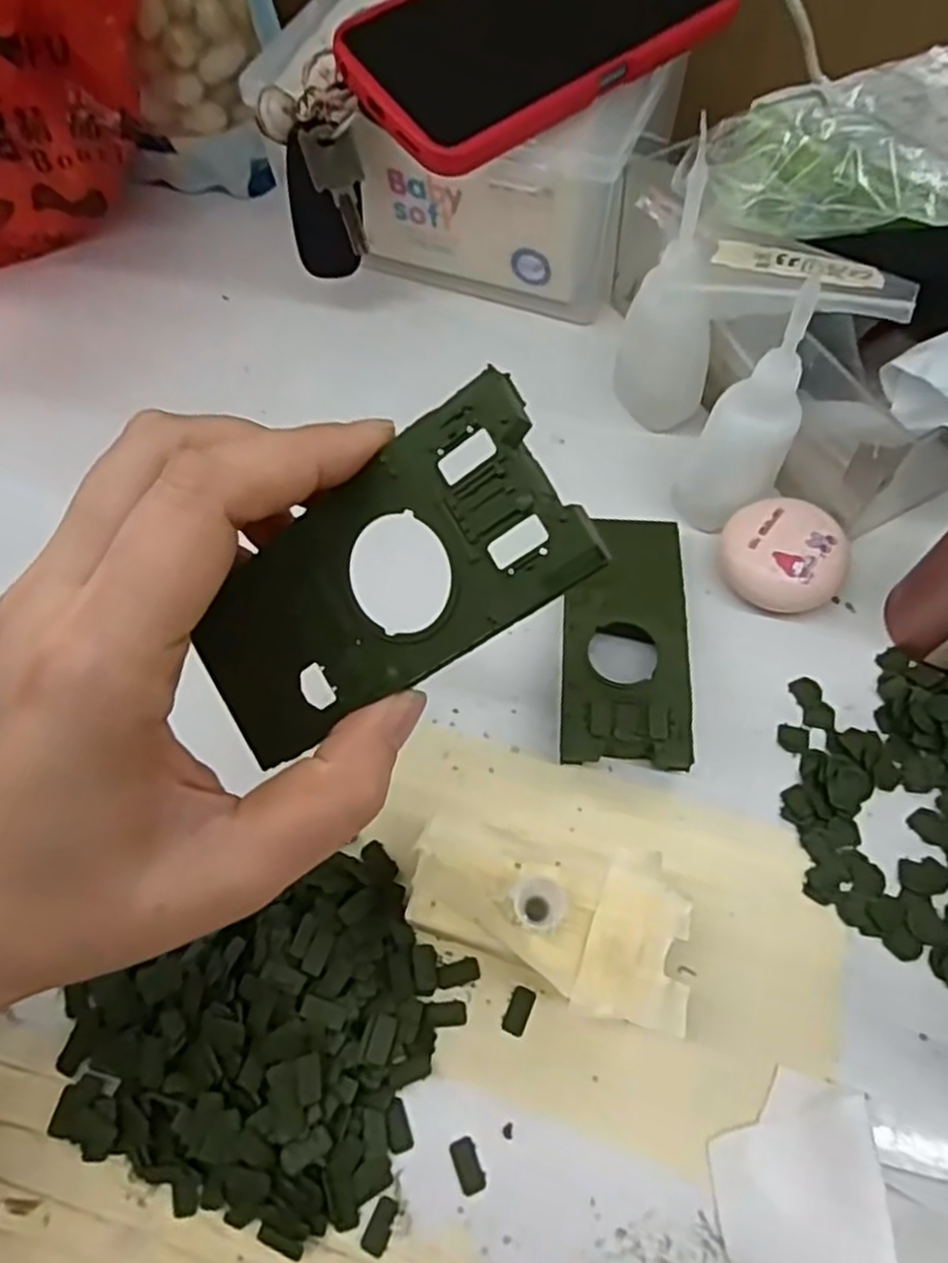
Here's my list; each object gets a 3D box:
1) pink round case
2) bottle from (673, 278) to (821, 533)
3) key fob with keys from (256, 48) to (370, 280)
[{"bbox_3d":[0.124,-0.029,0.302,0.047,0.023,0.045,-1,63,2],"label":"pink round case"},{"bbox_3d":[0.104,-0.080,0.277,0.030,0.099,0.040,29,68,17],"label":"bottle"},{"bbox_3d":[-0.070,-0.205,0.340,0.039,0.085,0.016,6,43,6],"label":"key fob with keys"}]

